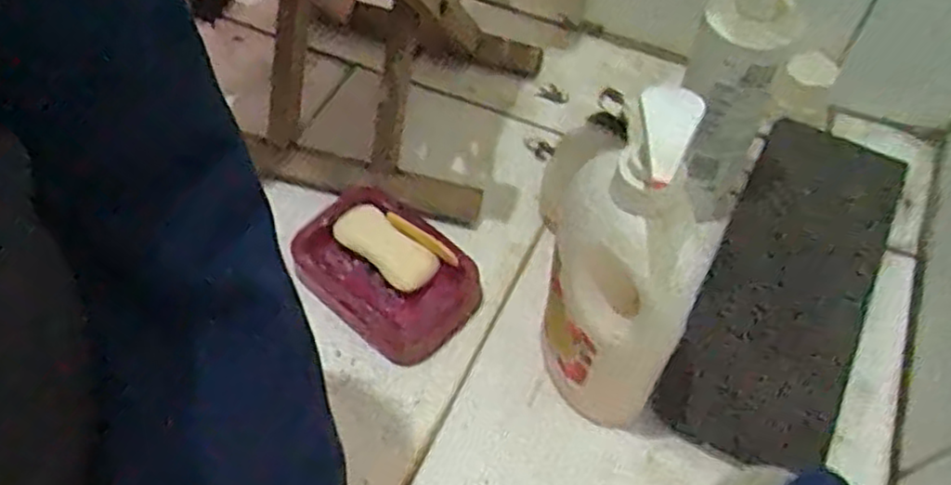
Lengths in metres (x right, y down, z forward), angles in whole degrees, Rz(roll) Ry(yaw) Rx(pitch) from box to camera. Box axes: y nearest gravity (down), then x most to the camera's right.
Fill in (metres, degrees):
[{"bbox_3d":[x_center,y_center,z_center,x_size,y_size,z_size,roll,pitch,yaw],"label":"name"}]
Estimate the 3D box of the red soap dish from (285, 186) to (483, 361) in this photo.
[{"bbox_3d":[-0.073,0.020,0.583,0.146,0.036,0.103,39,62,22],"label":"red soap dish"}]

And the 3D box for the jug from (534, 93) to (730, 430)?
[{"bbox_3d":[0.082,0.024,0.441,0.084,0.270,0.081,12,55,6],"label":"jug"}]

